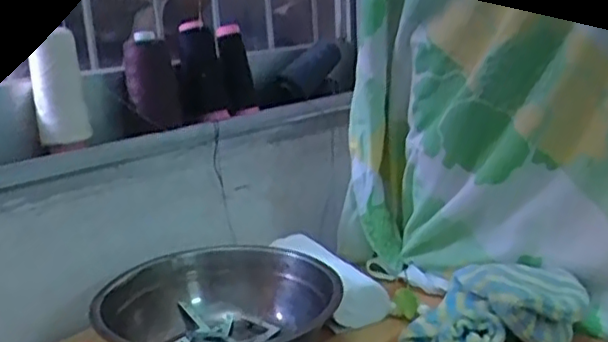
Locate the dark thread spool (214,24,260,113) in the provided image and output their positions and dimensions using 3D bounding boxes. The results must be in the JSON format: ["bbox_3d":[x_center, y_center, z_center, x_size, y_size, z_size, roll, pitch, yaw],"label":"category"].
[{"bbox_3d":[-0.083,-0.126,0.804,0.038,0.107,0.034,-6,16,-2],"label":"dark thread spool"}]

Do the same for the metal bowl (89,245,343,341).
[{"bbox_3d":[-0.080,0.131,0.586,0.192,0.075,0.200,-3,15,1],"label":"metal bowl"}]

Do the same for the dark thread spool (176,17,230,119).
[{"bbox_3d":[-0.122,-0.118,0.764,0.049,0.108,0.045,-6,16,-3],"label":"dark thread spool"}]

